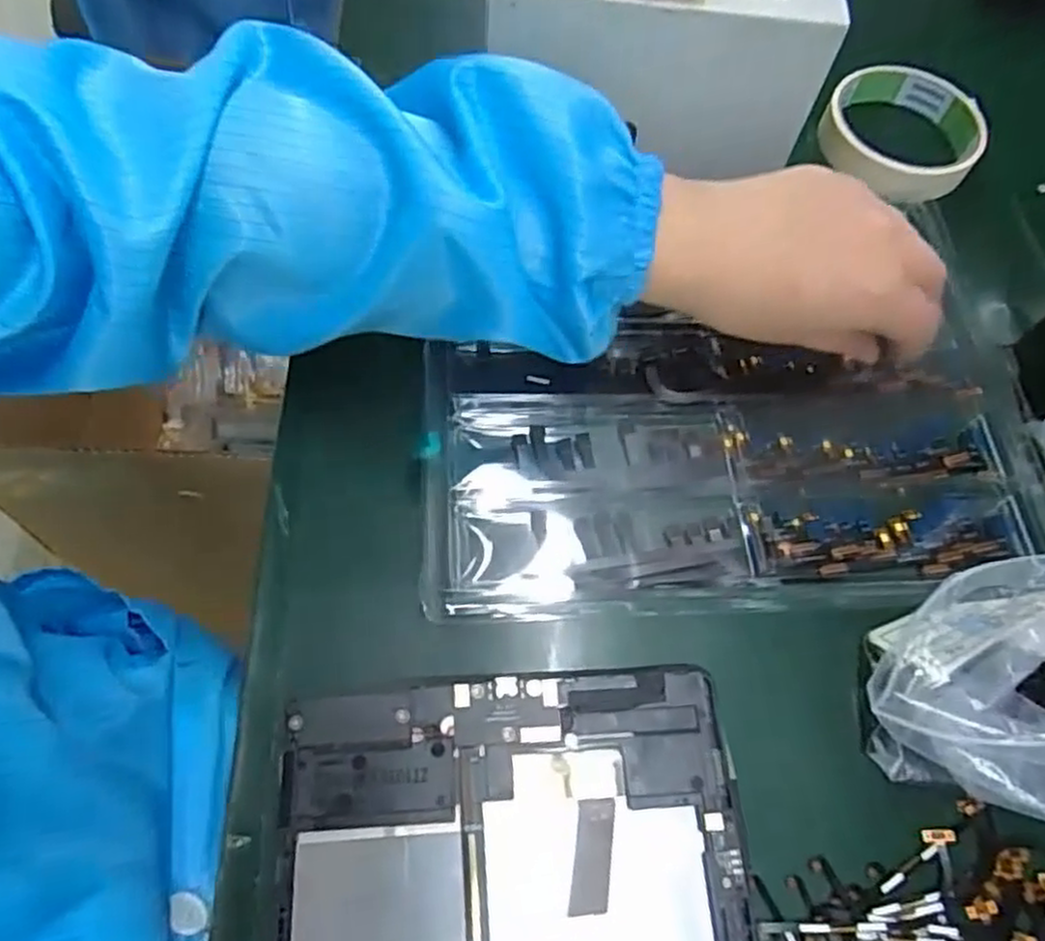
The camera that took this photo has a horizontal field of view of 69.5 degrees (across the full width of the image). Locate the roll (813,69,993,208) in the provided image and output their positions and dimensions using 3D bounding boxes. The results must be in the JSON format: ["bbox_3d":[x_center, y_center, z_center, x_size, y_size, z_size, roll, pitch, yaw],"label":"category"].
[{"bbox_3d":[0.214,-0.190,0.429,0.085,0.021,0.100,30,67,11],"label":"roll"}]

